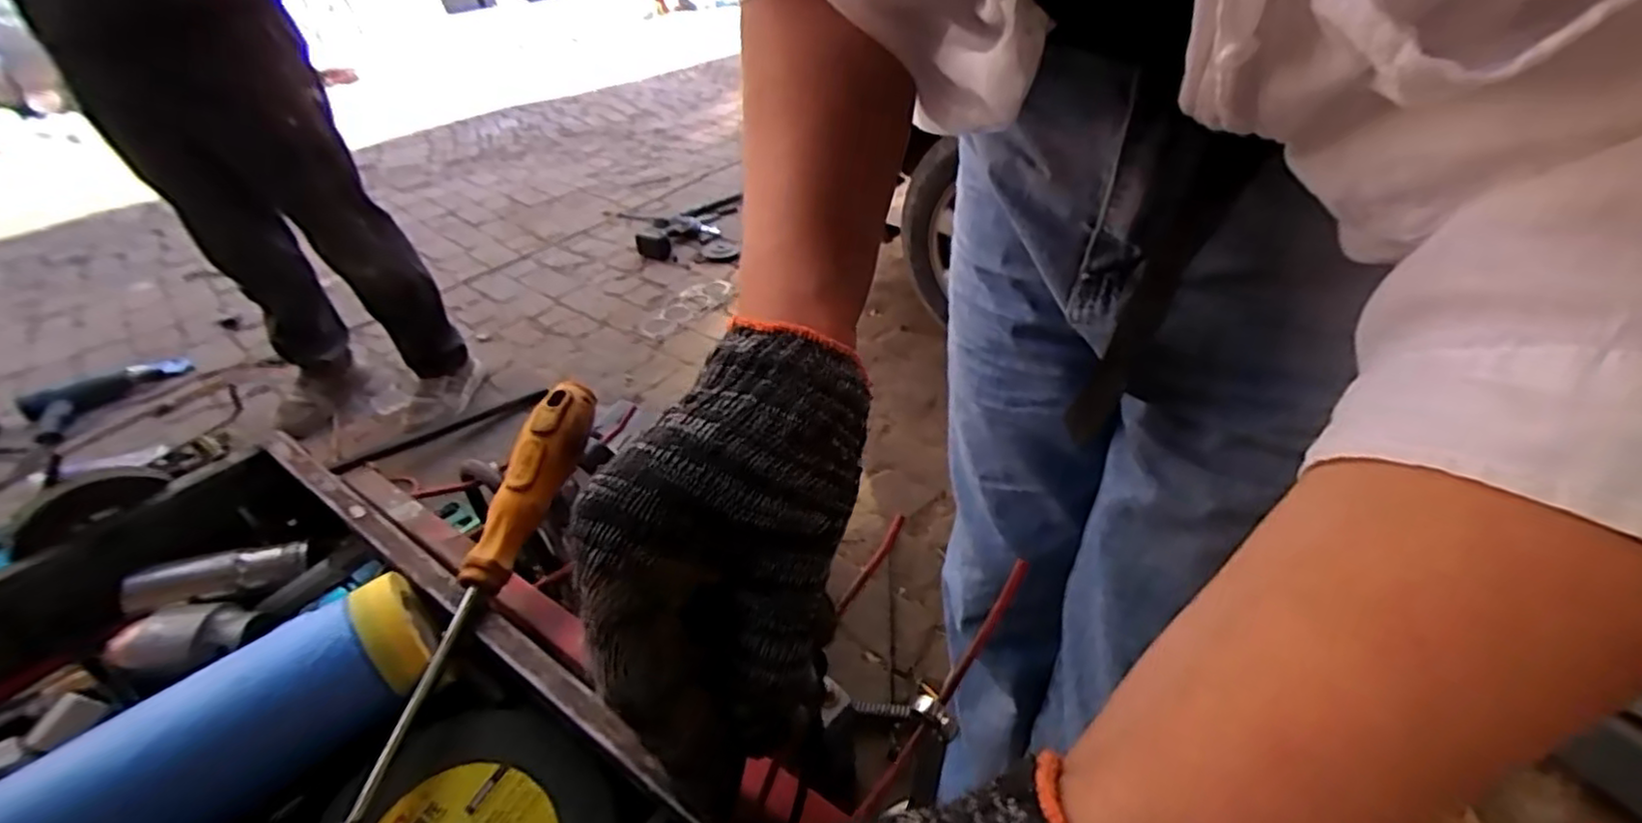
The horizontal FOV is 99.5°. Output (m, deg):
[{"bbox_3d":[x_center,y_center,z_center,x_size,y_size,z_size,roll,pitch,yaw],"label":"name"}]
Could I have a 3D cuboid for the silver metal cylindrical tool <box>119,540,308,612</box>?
[{"bbox_3d":[-0.311,0.083,0.360,0.078,0.017,0.019,-14,39,-13],"label":"silver metal cylindrical tool"}]

